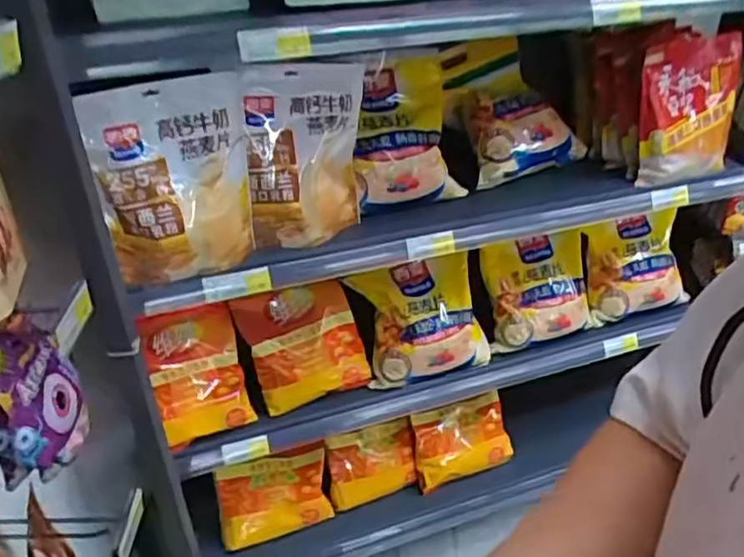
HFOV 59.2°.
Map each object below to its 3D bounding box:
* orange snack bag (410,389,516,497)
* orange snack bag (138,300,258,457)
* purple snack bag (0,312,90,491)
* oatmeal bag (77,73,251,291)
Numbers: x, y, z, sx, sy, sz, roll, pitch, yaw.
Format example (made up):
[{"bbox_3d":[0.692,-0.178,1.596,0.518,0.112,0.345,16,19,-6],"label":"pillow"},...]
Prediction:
[{"bbox_3d":[0.205,0.372,1.503,0.238,0.140,0.116,-14,37,-19],"label":"orange snack bag"},{"bbox_3d":[-0.318,0.167,1.186,0.159,0.233,0.046,-15,5,-16],"label":"orange snack bag"},{"bbox_3d":[-0.375,0.135,0.729,0.063,0.180,0.117,-4,35,-5],"label":"purple snack bag"},{"bbox_3d":[-0.266,-0.128,0.901,0.204,0.278,0.054,-14,37,-19],"label":"oatmeal bag"}]

